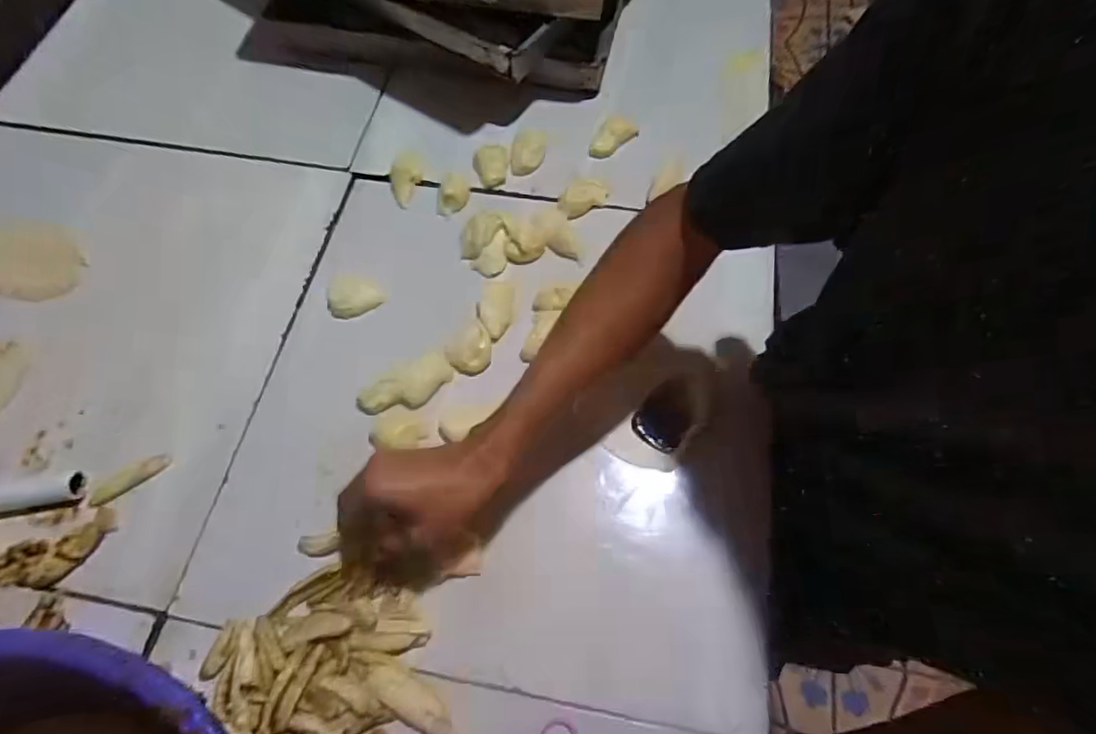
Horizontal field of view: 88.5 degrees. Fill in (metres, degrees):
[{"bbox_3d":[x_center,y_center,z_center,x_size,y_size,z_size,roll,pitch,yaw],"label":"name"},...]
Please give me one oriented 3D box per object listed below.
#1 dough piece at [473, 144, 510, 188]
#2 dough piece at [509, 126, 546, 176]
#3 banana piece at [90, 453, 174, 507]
[{"bbox_3d":[-0.068,-0.235,0.662,0.041,0.014,0.056,-2,65,2],"label":"dough piece"},{"bbox_3d":[-0.023,-0.257,0.668,0.042,0.014,0.063,-2,65,2],"label":"dough piece"},{"bbox_3d":[-0.383,0.103,0.515,0.068,0.015,0.019,-39,69,-14],"label":"banana piece"}]

